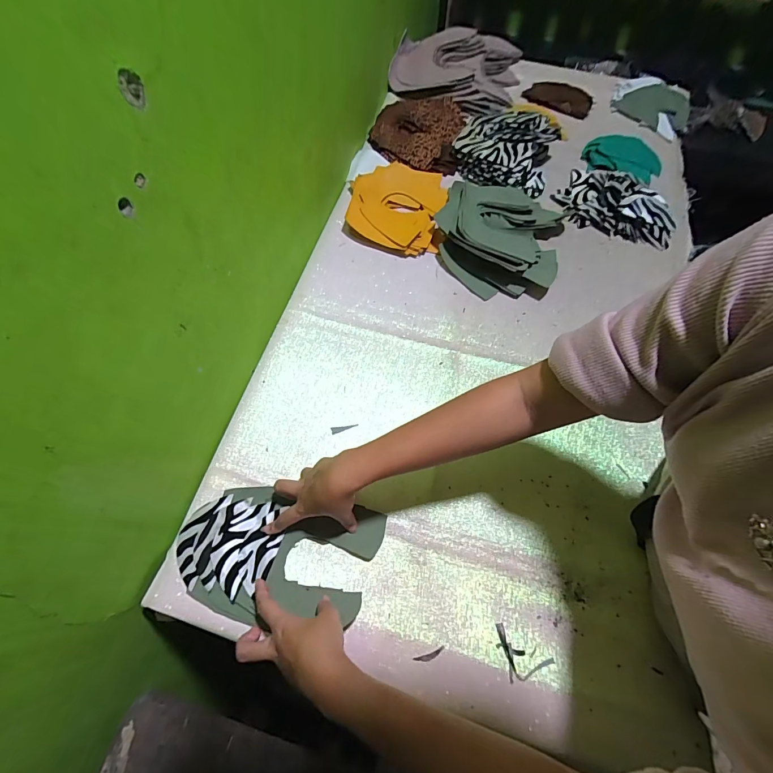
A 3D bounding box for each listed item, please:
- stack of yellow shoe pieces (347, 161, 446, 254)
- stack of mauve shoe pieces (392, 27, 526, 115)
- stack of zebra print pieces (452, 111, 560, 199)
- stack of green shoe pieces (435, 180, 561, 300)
[{"bbox_3d":[0.017,-0.319,0.673,0.158,0.038,0.191,11,66,3],"label":"stack of yellow shoe pieces"},{"bbox_3d":[0.145,-0.664,0.791,0.265,0.072,0.185,10,66,3],"label":"stack of mauve shoe pieces"},{"bbox_3d":[0.227,-0.449,0.703,0.180,0.050,0.176,25,67,10],"label":"stack of zebra print pieces"},{"bbox_3d":[0.187,-0.255,0.630,0.198,0.069,0.211,17,66,6],"label":"stack of green shoe pieces"}]

